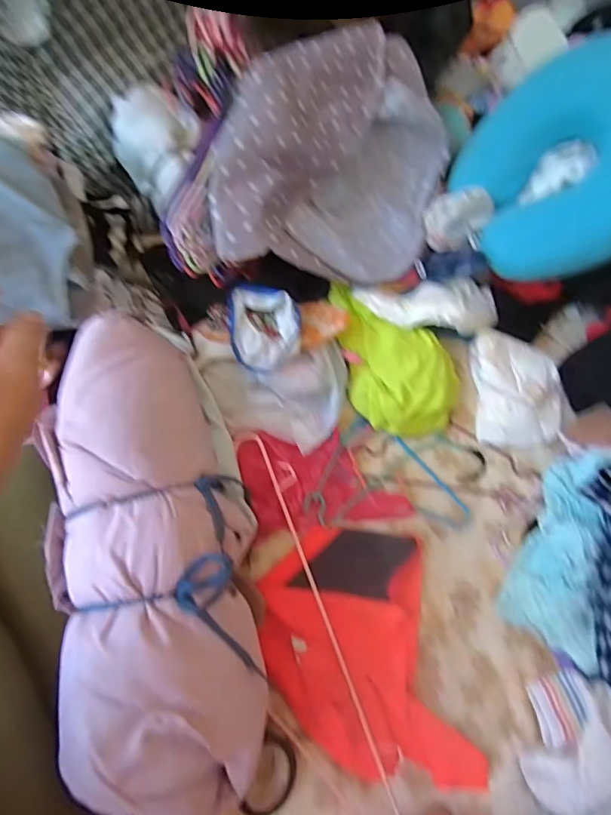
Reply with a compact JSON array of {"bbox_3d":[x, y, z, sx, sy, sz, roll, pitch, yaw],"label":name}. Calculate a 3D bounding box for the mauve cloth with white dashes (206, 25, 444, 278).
[{"bbox_3d":[0.050,-0.335,0.615,0.347,0.066,0.330,1,94,-34],"label":"mauve cloth with white dashes"}]

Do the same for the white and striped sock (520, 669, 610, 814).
[{"bbox_3d":[0.287,0.352,0.490,0.092,0.061,0.128,24,70,7],"label":"white and striped sock"}]

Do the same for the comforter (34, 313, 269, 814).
[{"bbox_3d":[-0.150,0.138,0.463,0.185,0.119,0.461,-17,71,-8],"label":"comforter"}]

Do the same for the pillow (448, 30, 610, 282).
[{"bbox_3d":[0.359,-0.317,0.622,0.090,0.274,0.284,8,61,-48],"label":"pillow"}]

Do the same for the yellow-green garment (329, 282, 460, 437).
[{"bbox_3d":[0.125,-0.068,0.637,0.141,0.048,0.213,-10,70,-6],"label":"yellow-green garment"}]

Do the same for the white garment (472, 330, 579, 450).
[{"bbox_3d":[0.302,-0.027,0.647,0.132,0.037,0.157,0,69,-3],"label":"white garment"}]

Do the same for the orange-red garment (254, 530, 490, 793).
[{"bbox_3d":[0.062,0.282,0.527,0.202,0.023,0.274,-11,70,-6],"label":"orange-red garment"}]

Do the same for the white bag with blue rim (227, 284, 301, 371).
[{"bbox_3d":[-0.051,-0.098,0.590,0.085,0.051,0.095,-1,69,-3],"label":"white bag with blue rim"}]

